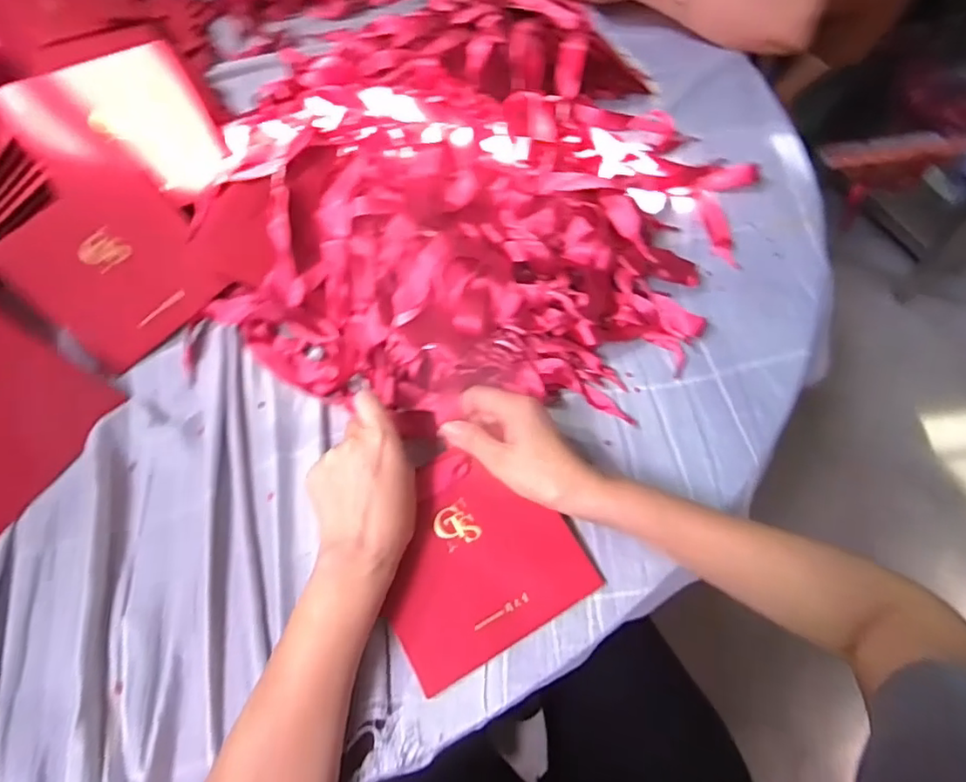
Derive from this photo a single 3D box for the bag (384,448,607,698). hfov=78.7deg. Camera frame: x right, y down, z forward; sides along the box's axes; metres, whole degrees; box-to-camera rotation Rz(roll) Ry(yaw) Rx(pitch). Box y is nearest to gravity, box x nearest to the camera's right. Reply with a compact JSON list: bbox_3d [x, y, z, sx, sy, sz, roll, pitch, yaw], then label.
[{"bbox_3d":[-0.008,0.113,0.416,0.138,0.027,0.130,-27,61,-17],"label":"bag"}]

